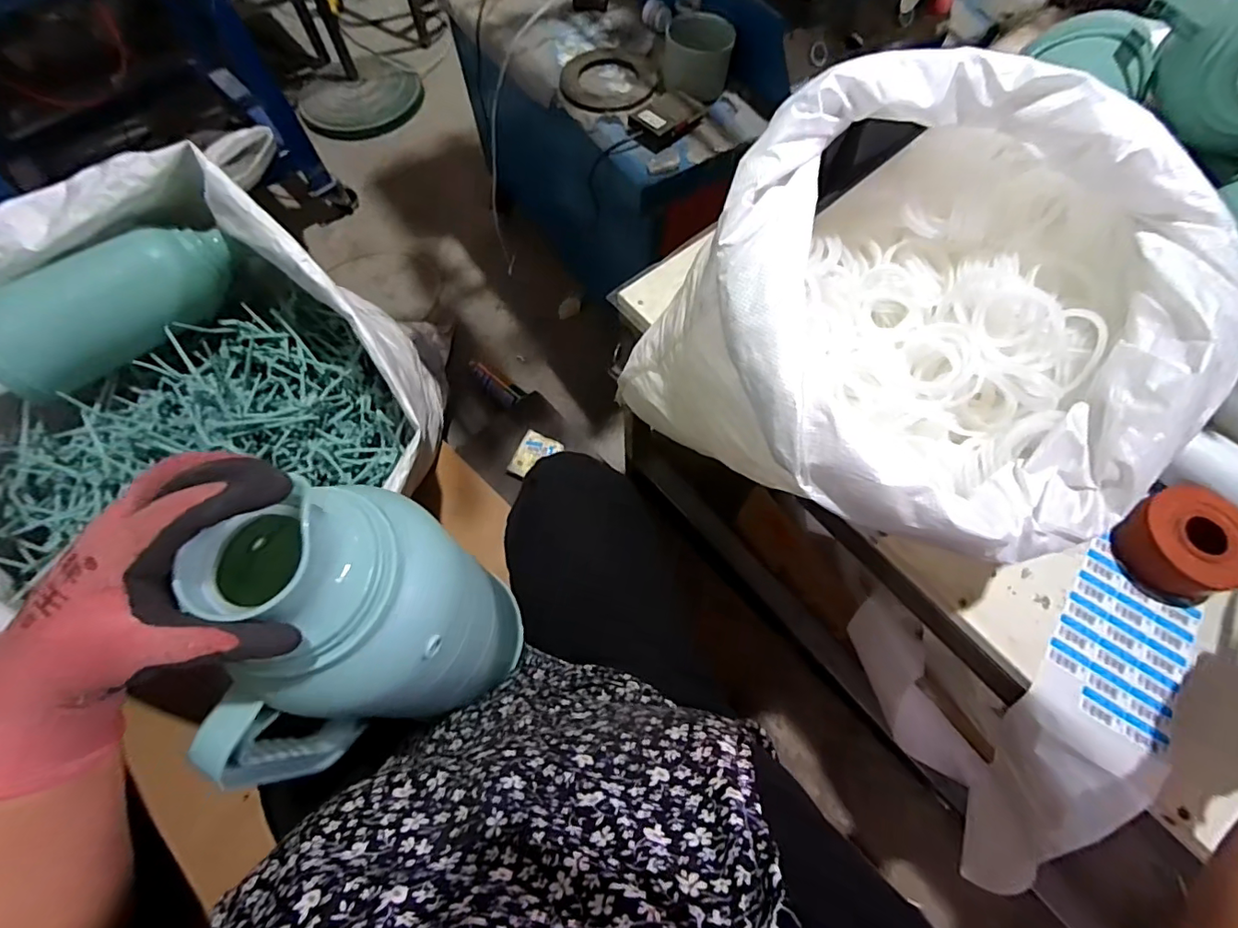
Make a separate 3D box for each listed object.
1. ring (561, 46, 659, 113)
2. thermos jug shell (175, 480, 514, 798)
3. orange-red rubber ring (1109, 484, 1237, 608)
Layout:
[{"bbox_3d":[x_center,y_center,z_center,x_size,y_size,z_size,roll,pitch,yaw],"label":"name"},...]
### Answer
[{"bbox_3d":[-0.015,-0.630,0.870,0.157,0.013,0.165,0,66,0],"label":"ring"},{"bbox_3d":[-0.175,0.128,0.385,0.163,0.287,0.114,-22,68,-9],"label":"thermos jug shell"},{"bbox_3d":[0.556,0.078,0.519,0.102,0.064,0.103,0,66,0],"label":"orange-red rubber ring"}]

